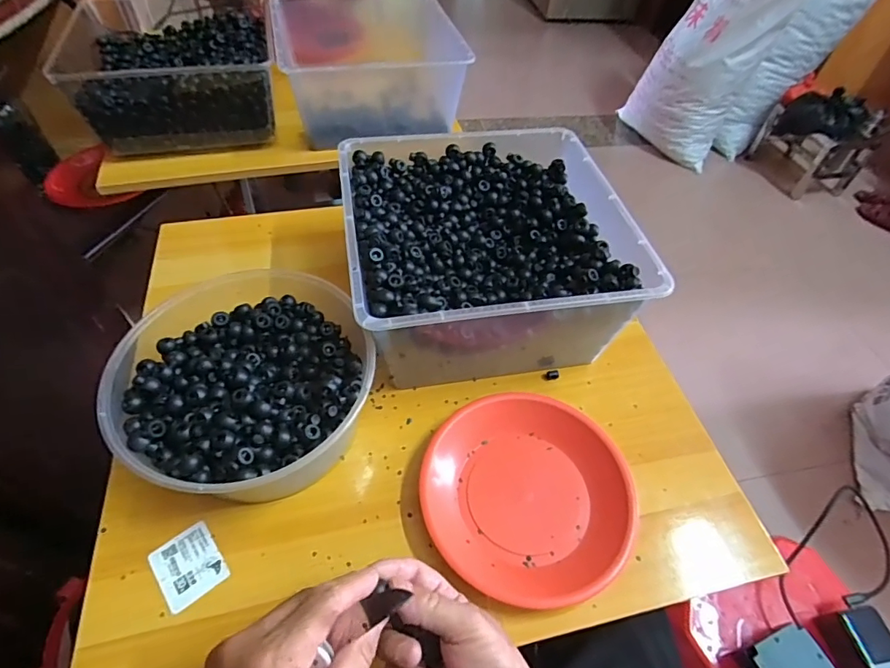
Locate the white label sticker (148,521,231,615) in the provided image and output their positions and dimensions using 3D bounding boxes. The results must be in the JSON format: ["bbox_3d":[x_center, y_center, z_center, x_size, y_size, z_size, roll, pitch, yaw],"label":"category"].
[{"bbox_3d":[-0.225,0.203,0.423,0.050,0.004,0.059,-29,64,-28],"label":"white label sticker"}]

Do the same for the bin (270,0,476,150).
[{"bbox_3d":[-0.130,-0.459,0.864,0.282,0.156,0.244,-13,54,-15],"label":"bin"}]

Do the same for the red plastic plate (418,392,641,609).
[{"bbox_3d":[0.077,0.152,0.468,0.190,0.036,0.199,3,52,-3],"label":"red plastic plate"}]

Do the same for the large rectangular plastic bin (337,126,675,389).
[{"bbox_3d":[0.039,-0.093,0.561,0.292,0.137,0.285,-6,53,-10],"label":"large rectangular plastic bin"}]

